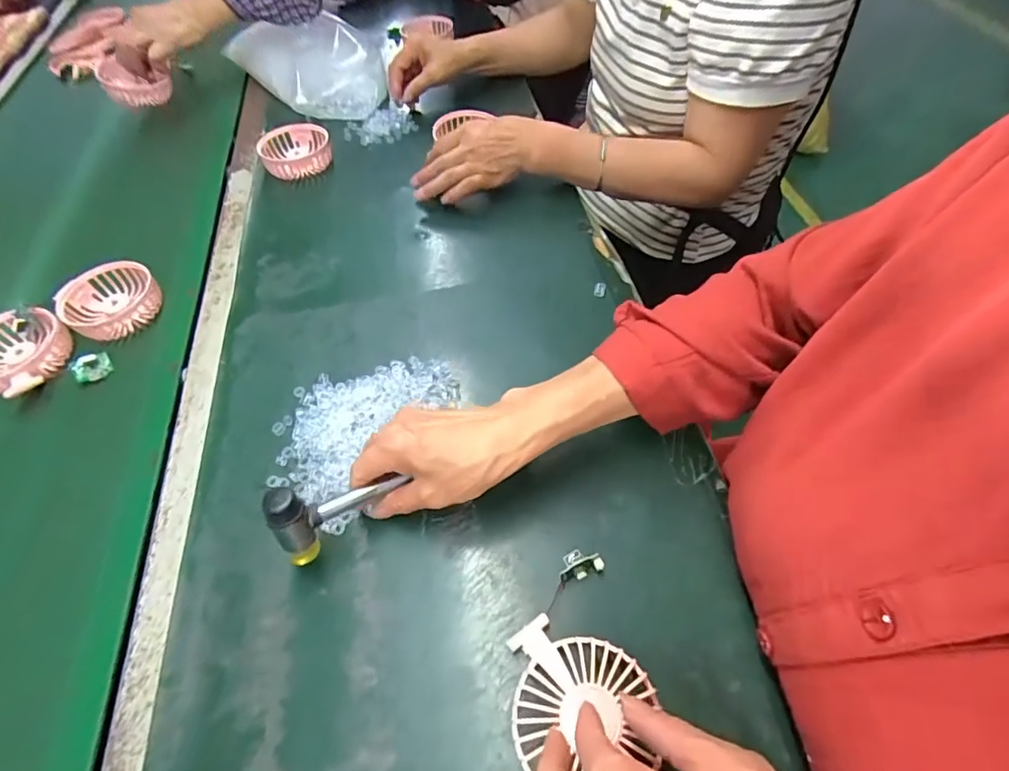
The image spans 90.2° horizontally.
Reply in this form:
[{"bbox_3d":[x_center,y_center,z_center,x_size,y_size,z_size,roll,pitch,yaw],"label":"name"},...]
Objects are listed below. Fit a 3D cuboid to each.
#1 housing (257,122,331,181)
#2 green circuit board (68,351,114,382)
[{"bbox_3d":[-0.269,-0.300,0.655,0.090,0.038,0.089,-26,56,-14],"label":"housing"},{"bbox_3d":[-0.393,-0.018,0.480,0.015,0.024,0.032,27,62,20],"label":"green circuit board"}]

